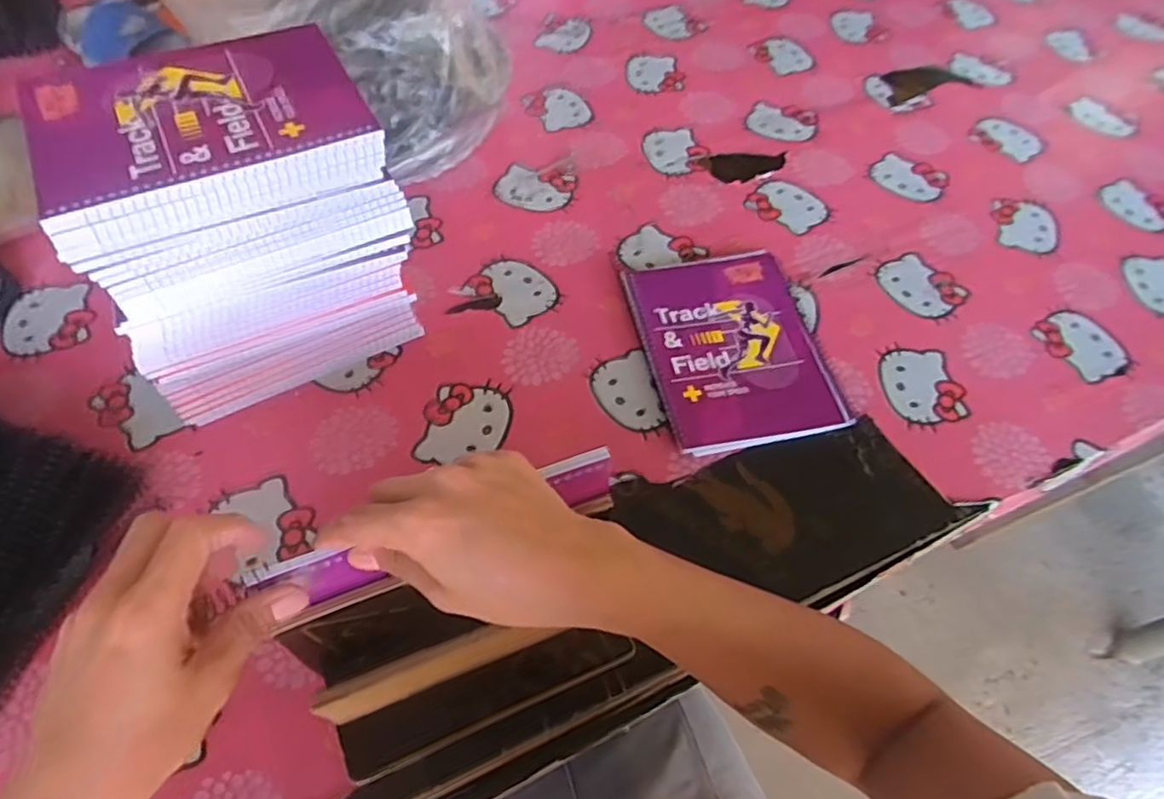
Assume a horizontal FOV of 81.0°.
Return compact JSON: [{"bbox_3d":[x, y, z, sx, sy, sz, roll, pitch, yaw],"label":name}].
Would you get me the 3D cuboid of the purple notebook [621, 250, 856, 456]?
[{"bbox_3d":[0.134,-0.050,0.606,0.158,0.012,0.198,-6,59,-10],"label":"purple notebook"}]

